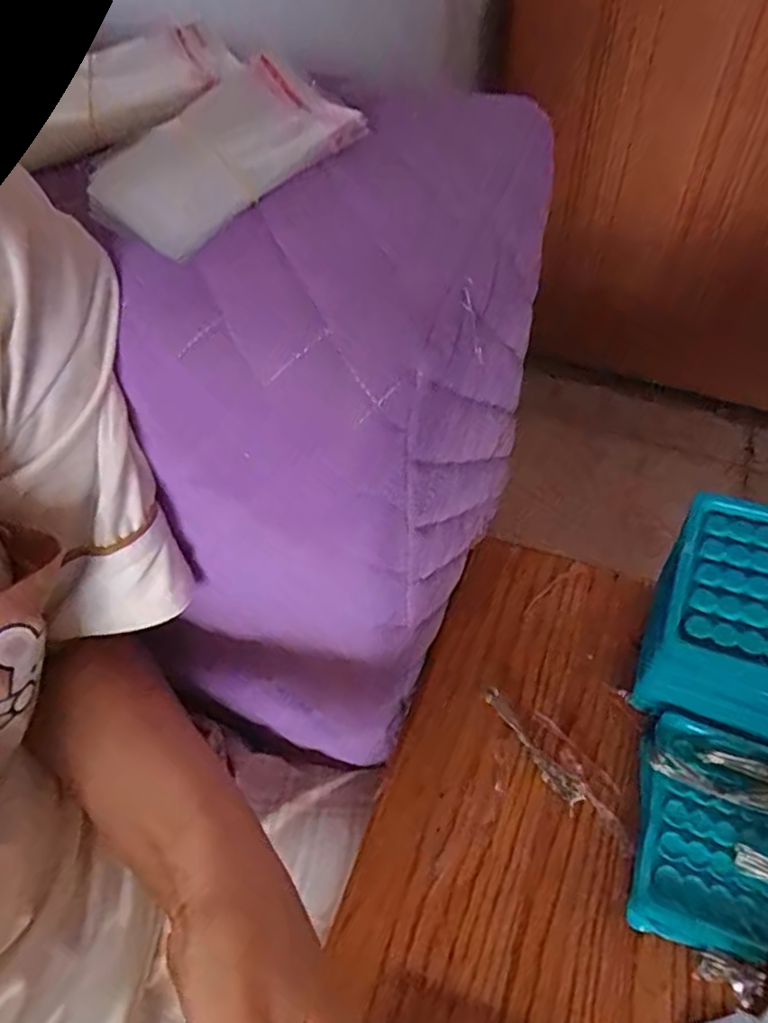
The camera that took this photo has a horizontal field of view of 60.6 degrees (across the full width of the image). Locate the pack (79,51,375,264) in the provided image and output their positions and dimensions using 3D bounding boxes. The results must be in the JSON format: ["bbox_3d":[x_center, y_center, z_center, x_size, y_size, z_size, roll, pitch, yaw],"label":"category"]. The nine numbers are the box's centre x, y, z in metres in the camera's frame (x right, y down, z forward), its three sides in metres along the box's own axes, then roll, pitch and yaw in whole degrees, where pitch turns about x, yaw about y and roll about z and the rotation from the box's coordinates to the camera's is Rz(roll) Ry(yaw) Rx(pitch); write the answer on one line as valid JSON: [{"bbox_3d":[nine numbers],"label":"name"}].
[{"bbox_3d":[-0.066,-0.146,0.271,0.071,0.005,0.102,37,76,14],"label":"pack"}]

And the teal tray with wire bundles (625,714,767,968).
[{"bbox_3d":[0.184,0.156,0.300,0.131,0.039,0.098,17,56,15],"label":"teal tray with wire bundles"}]

